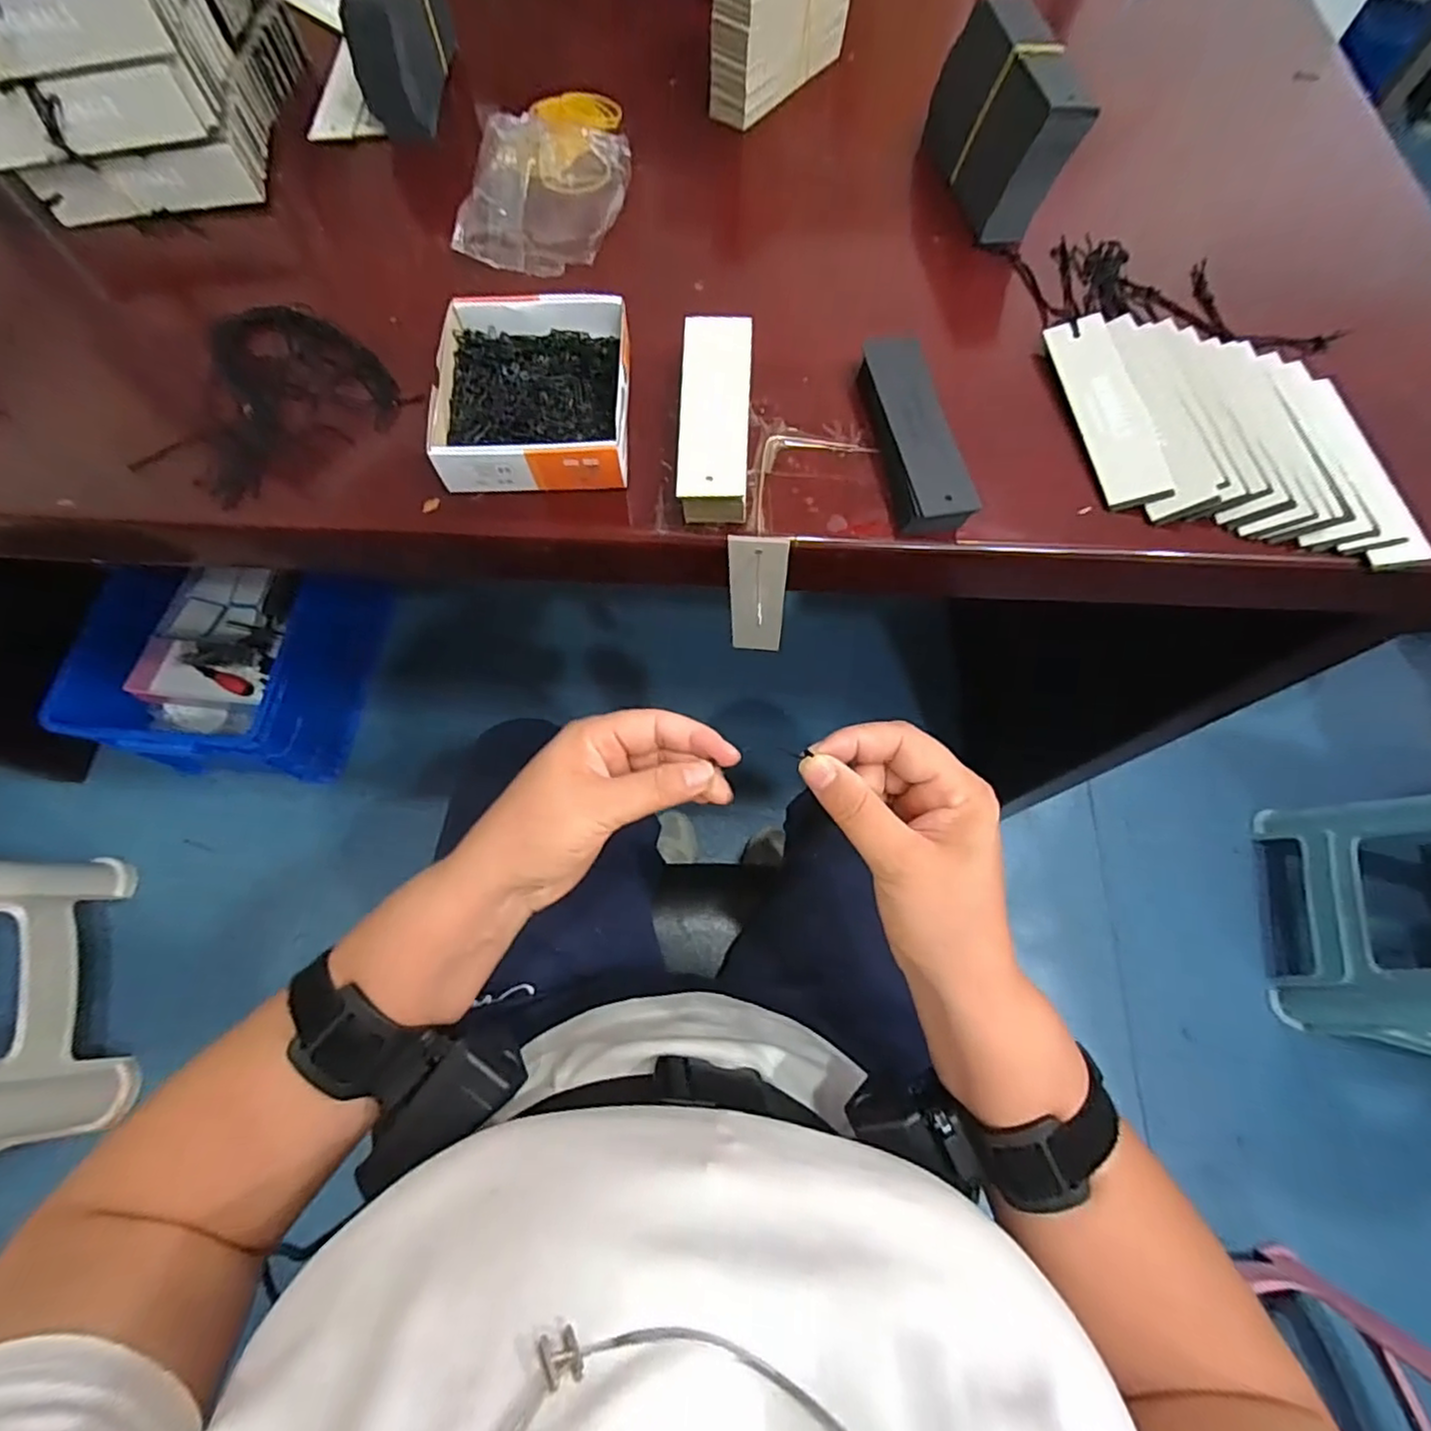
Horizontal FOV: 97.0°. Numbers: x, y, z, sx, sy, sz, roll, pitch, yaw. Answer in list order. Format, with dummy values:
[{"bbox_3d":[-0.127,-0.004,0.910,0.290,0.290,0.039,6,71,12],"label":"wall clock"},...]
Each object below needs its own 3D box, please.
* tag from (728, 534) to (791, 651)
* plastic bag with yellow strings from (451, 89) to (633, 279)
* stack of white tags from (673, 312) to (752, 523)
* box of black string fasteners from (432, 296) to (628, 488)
[{"bbox_3d":[0.026,-0.069,0.382,0.032,0.113,0.005,4,67,4],"label":"tag"},{"bbox_3d":[-0.108,-0.377,0.435,0.101,0.038,0.182,6,69,2],"label":"plastic bag with yellow strings"},{"bbox_3d":[0.000,-0.165,0.349,0.037,0.023,0.129,2,69,0],"label":"stack of white tags"},{"bbox_3d":[-0.100,-0.179,0.351,0.103,0.027,0.117,-4,70,-2],"label":"box of black string fasteners"}]

